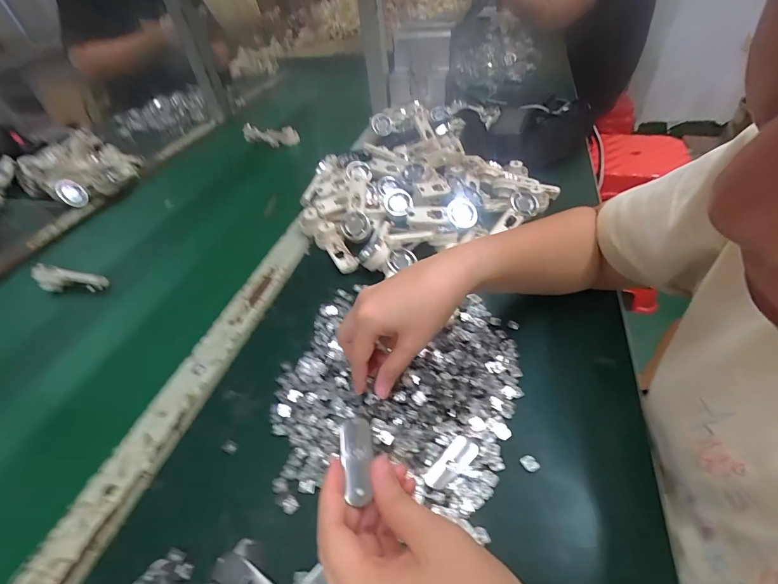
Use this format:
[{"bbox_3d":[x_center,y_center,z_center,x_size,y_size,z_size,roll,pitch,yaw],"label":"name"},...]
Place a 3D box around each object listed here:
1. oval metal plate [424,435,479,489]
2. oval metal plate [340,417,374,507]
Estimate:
[{"bbox_3d":[0.051,0.139,0.300,0.021,0.004,0.049,32,56,32],"label":"oval metal plate"},{"bbox_3d":[-0.020,0.101,0.226,0.019,0.008,0.049,-2,42,-8],"label":"oval metal plate"}]

